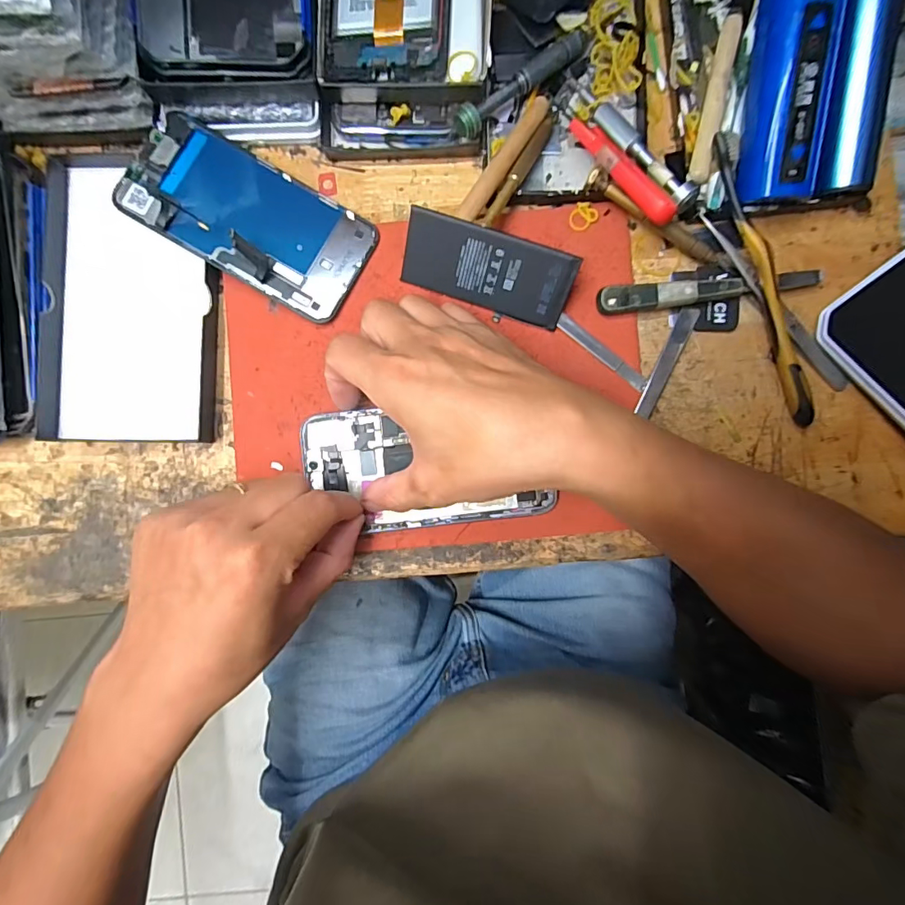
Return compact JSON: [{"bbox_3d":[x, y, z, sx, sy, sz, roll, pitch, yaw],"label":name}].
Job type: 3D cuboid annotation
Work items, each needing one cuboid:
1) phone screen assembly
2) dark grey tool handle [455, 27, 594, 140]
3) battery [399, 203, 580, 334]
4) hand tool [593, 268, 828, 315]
[{"bbox_3d":[-0.121,-0.141,0.286,0.139,0.009,0.070,29,85,-6],"label":"phone screen assembly"},{"bbox_3d":[0.042,-0.219,0.282,0.098,0.019,0.014,-40,89,1],"label":"dark grey tool handle"},{"bbox_3d":[0.020,-0.106,0.281,0.099,0.004,0.044,18,129,2],"label":"battery"},{"bbox_3d":[0.155,-0.097,0.289,0.133,0.012,0.016,-6,89,1],"label":"hand tool"}]

